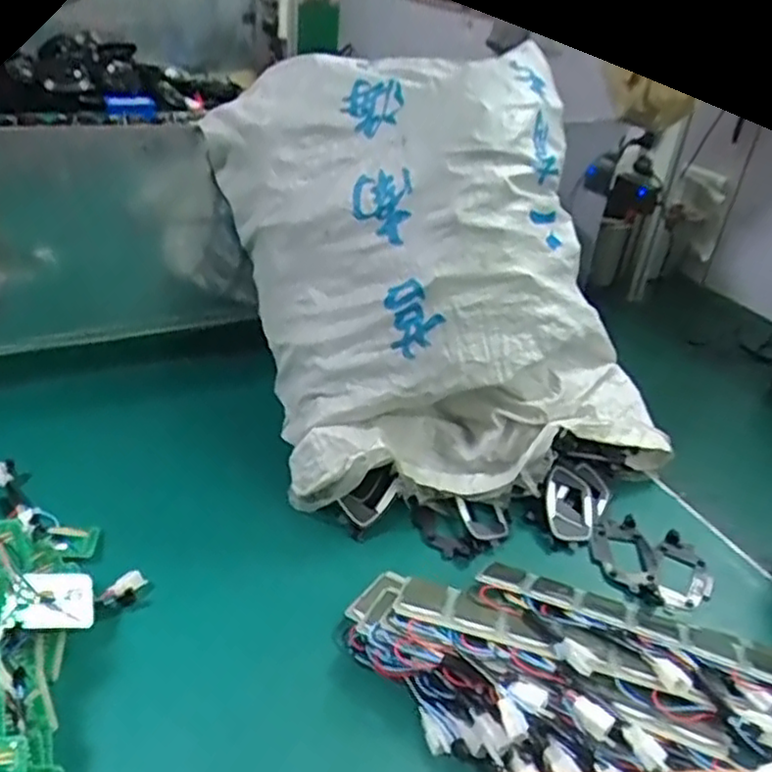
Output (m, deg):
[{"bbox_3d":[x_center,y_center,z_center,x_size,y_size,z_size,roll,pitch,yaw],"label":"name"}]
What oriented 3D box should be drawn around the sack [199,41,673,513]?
[{"bbox_3d":[0.067,-0.139,0.875,0.450,0.413,0.429,-10,36,-24],"label":"sack"}]

